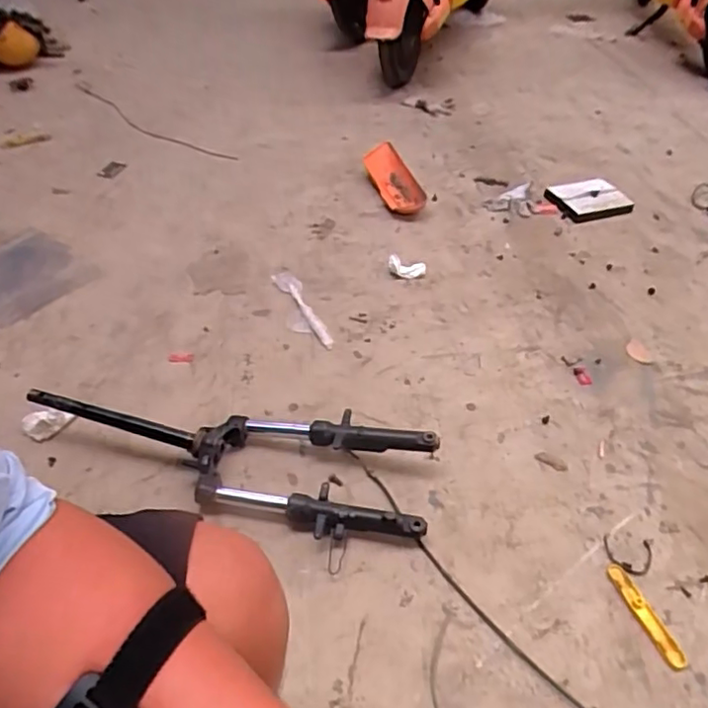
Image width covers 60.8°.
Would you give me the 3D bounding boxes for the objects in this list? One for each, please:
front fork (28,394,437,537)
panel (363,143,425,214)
[{"bbox_3d":[-0.210,0.154,1.028,0.690,0.084,0.212,12,45,10],"label":"front fork"},{"bbox_3d":[0.104,-0.469,1.603,0.103,0.037,0.268,-20,60,-3],"label":"panel"}]

